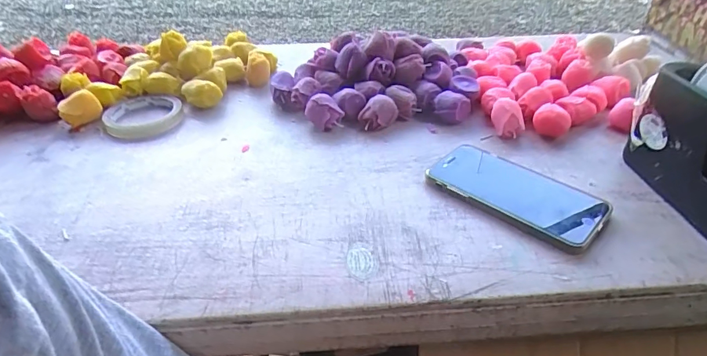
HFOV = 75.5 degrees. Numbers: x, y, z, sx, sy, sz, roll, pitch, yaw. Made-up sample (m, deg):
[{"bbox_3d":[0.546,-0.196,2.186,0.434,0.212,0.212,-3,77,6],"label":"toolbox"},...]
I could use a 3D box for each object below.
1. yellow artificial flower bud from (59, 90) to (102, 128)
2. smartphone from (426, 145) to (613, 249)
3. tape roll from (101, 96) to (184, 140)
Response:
[{"bbox_3d":[-0.325,-0.081,0.544,0.044,0.032,0.030,-29,45,-33],"label":"yellow artificial flower bud"},{"bbox_3d":[0.152,0.012,0.435,0.159,0.014,0.079,28,45,33],"label":"smartphone"},{"bbox_3d":[-0.263,-0.075,0.562,0.095,0.017,0.095,0,37,0],"label":"tape roll"}]

